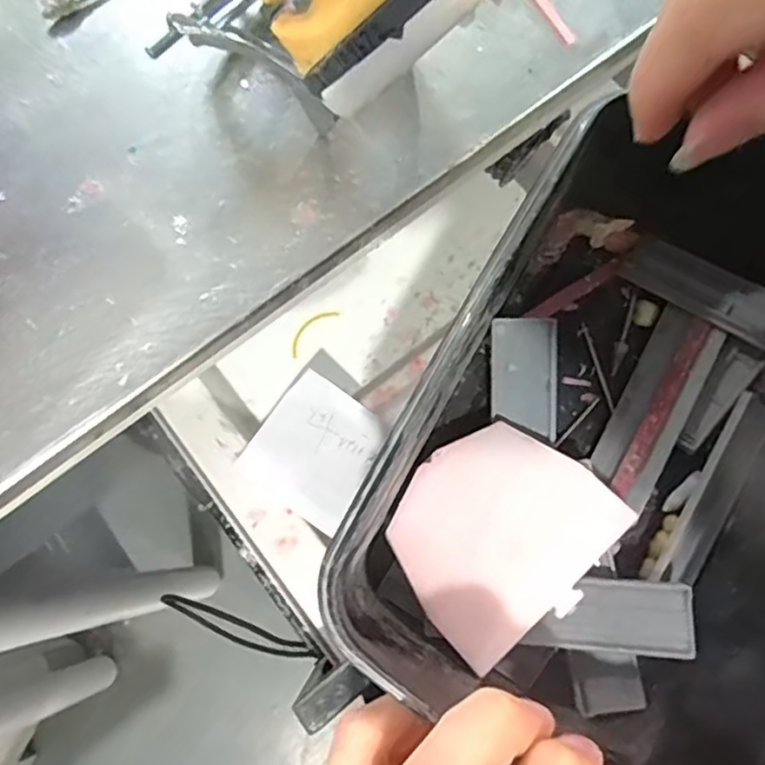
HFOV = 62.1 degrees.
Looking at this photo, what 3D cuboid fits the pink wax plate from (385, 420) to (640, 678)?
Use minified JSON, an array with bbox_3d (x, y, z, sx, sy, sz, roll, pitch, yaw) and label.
[{"bbox_3d":[0.036,0.046,0.206,0.068,0.004,0.057,-42,73,-6],"label":"pink wax plate"}]

